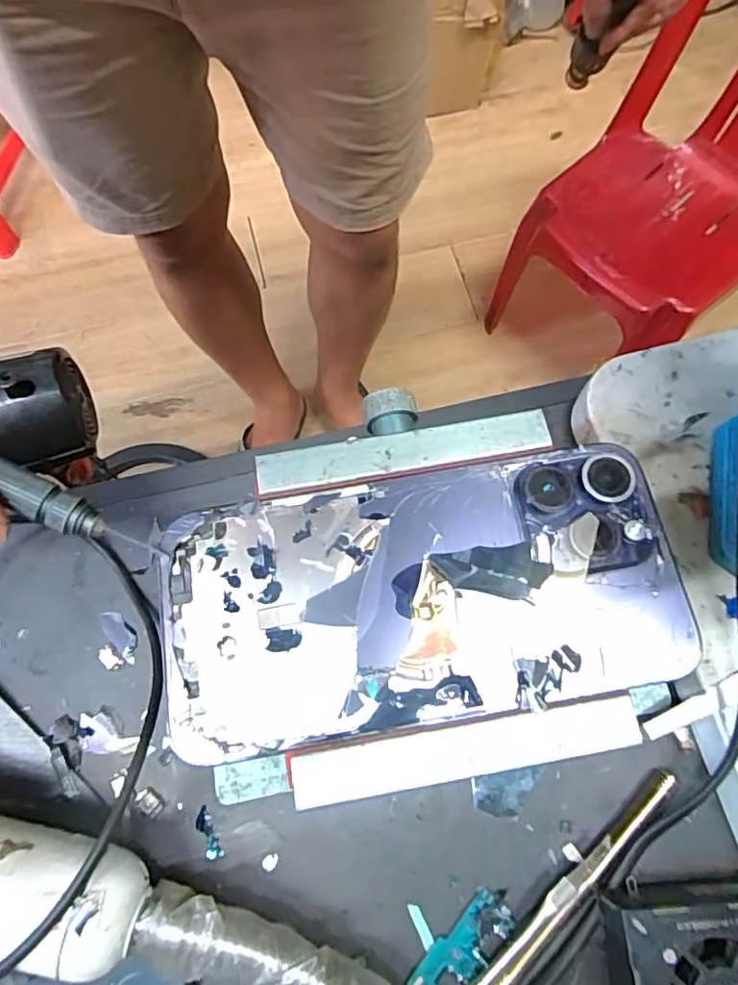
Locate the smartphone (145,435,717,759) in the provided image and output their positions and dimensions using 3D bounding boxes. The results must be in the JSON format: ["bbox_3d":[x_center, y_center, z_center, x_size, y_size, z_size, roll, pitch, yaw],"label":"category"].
[{"bbox_3d":[0.015,0.030,0.183,0.156,0.005,0.076,-10,72,-2],"label":"smartphone"}]

